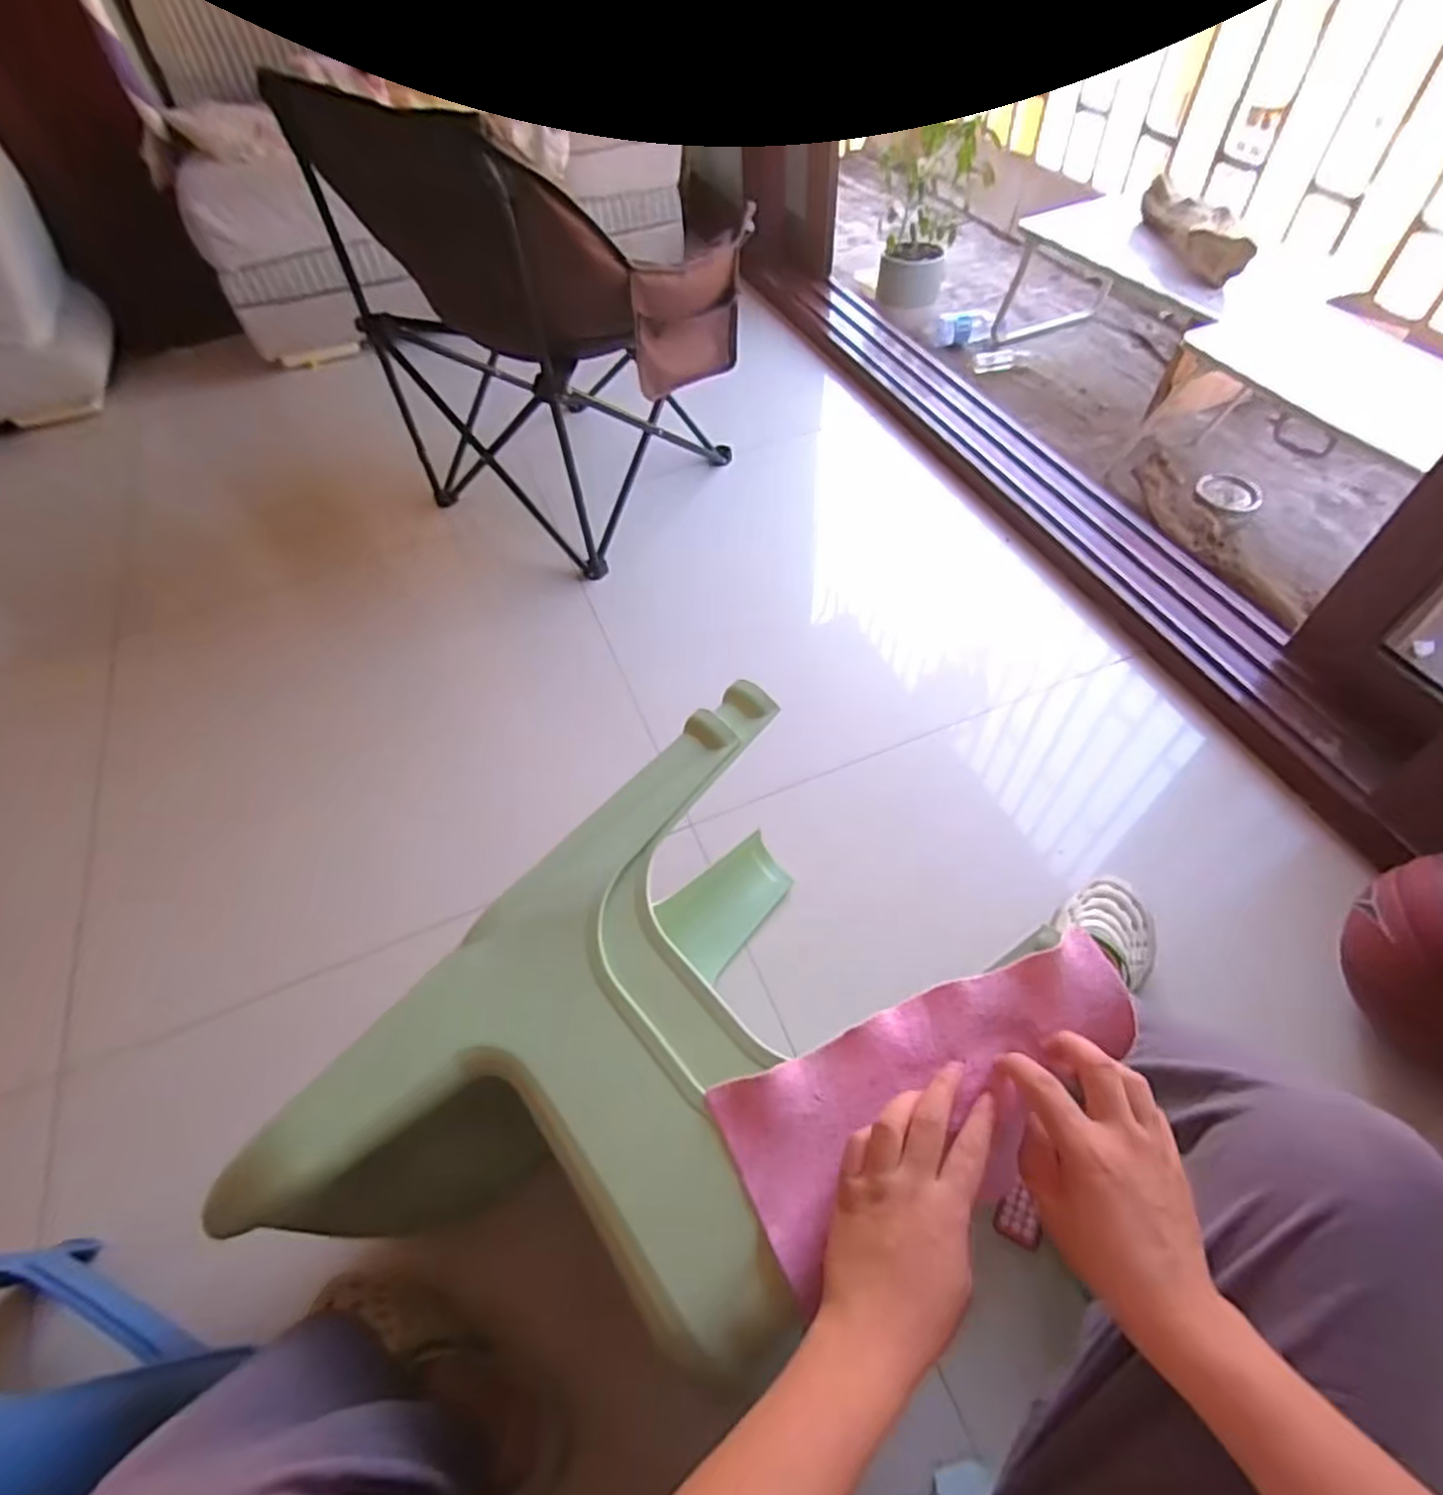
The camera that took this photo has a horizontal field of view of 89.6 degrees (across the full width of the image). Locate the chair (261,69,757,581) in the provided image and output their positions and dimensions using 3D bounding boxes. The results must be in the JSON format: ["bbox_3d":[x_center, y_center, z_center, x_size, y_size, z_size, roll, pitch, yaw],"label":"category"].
[{"bbox_3d":[-0.285,-0.706,1.200,0.490,0.600,0.457,35,63,25],"label":"chair"}]

